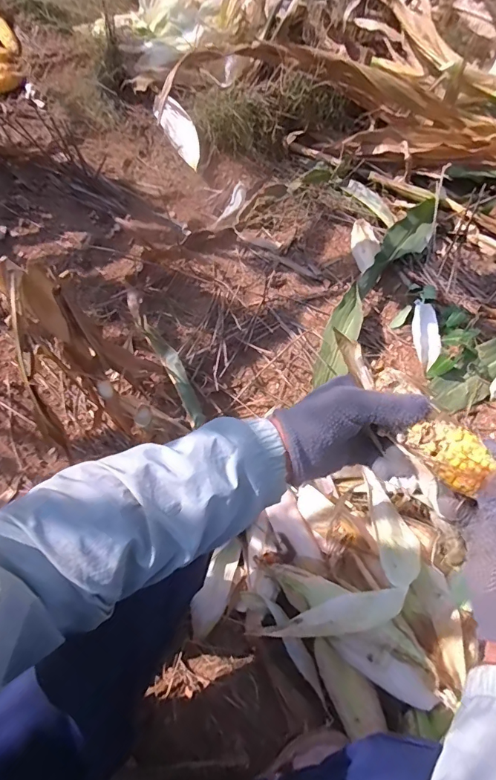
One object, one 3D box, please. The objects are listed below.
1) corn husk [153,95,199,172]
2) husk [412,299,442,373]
[{"bbox_3d":[-0.177,-0.679,1.108,0.080,0.031,0.188,-28,96,-12],"label":"corn husk"},{"bbox_3d":[0.389,-0.120,0.916,0.060,0.017,0.148,-2,82,-2],"label":"husk"}]

